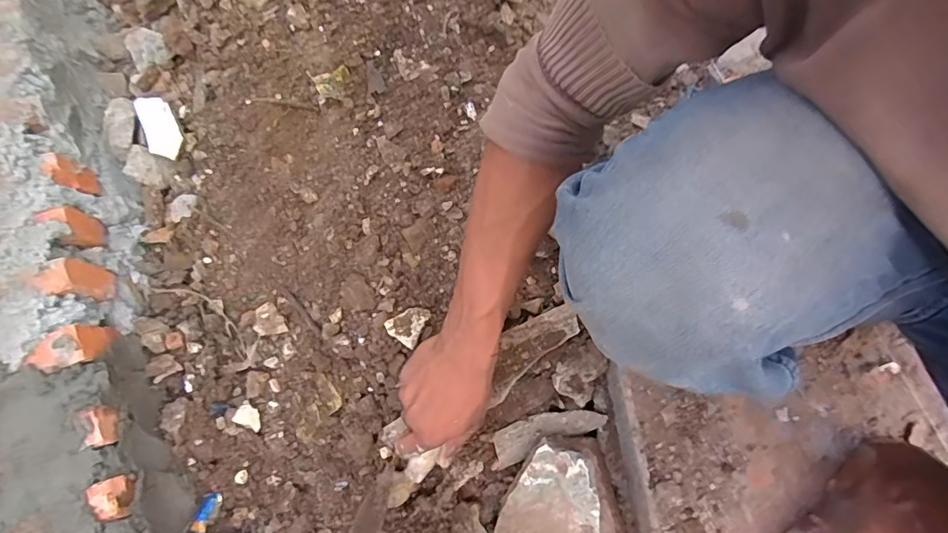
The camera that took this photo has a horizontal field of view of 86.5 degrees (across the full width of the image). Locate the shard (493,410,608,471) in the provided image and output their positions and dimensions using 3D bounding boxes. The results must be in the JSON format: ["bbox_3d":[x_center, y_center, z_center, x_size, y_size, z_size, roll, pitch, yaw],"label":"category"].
[{"bbox_3d":[0.092,0.207,0.636,0.145,0.010,0.049,-24,95,0],"label":"shard"}]

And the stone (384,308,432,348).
[{"bbox_3d":[-0.082,0.068,0.618,0.043,0.014,0.049,32,78,8],"label":"stone"}]

